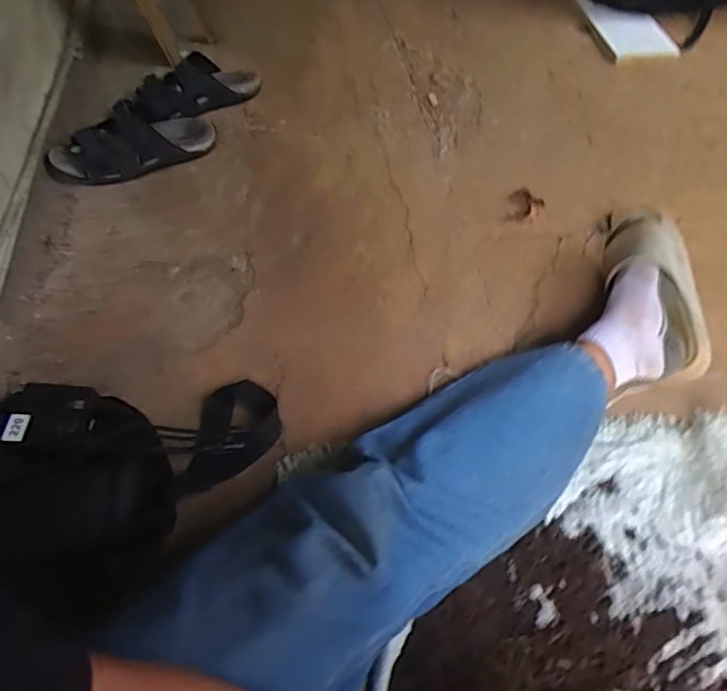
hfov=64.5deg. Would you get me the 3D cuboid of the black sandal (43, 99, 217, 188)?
[{"bbox_3d":[-0.390,-0.337,0.974,0.270,0.073,0.120,-32,60,-19],"label":"black sandal"}]

